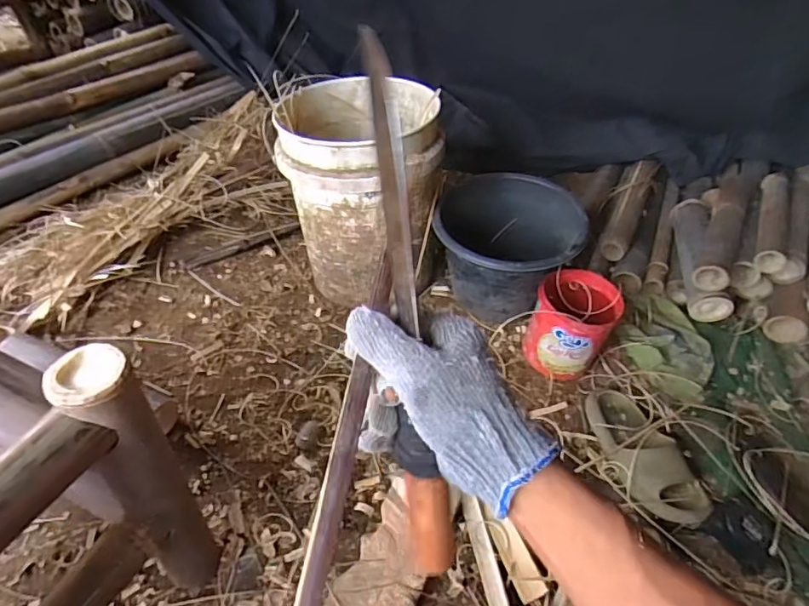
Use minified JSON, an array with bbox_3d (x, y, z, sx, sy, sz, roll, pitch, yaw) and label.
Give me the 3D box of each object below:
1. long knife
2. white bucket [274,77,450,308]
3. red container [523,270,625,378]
[{"bbox_3d":[0.001,0.018,0.329,0.026,0.334,0.039,-9,15,-12],"label":"long knife"},{"bbox_3d":[-0.071,-0.217,1.050,0.304,0.362,0.293,2,45,-2],"label":"white bucket"},{"bbox_3d":[0.301,0.042,0.959,0.134,0.151,0.136,2,45,-2],"label":"red container"}]

